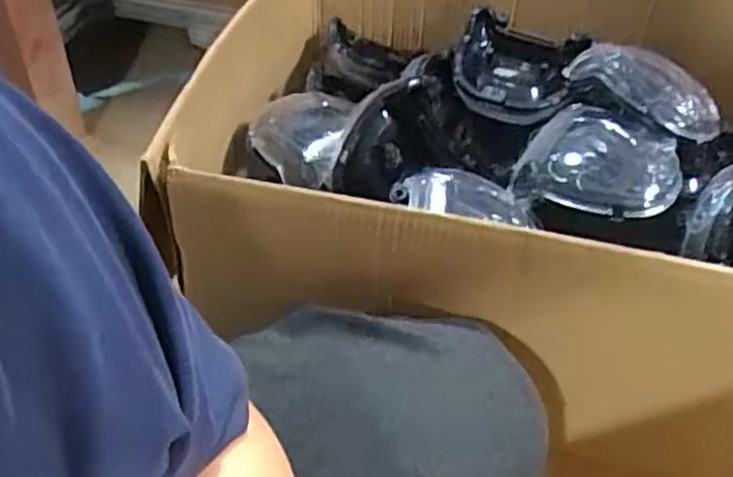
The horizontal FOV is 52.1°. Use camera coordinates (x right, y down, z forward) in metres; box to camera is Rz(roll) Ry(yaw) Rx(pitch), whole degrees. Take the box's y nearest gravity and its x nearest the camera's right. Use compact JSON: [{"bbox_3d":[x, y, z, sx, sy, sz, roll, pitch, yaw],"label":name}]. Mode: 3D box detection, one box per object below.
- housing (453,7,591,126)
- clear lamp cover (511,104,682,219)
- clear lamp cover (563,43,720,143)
[{"bbox_3d":[0.151,-0.170,0.753,0.127,0.052,0.120,8,44,6],"label":"housing"},{"bbox_3d":[0.208,-0.070,0.672,0.133,0.043,0.108,12,44,11],"label":"clear lamp cover"},{"bbox_3d":[0.269,-0.149,0.715,0.143,0.046,0.078,30,50,27],"label":"clear lamp cover"}]

